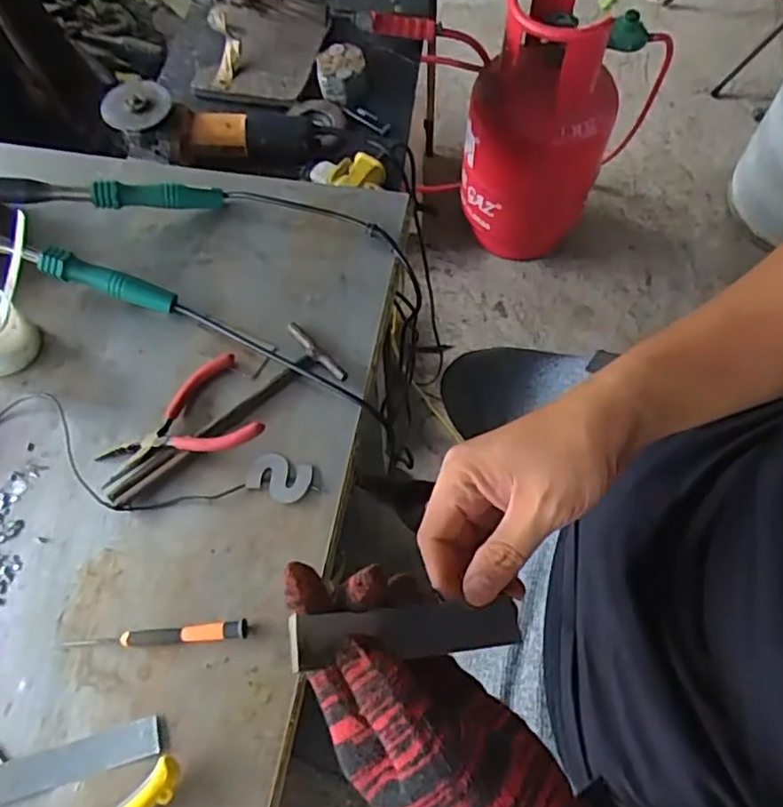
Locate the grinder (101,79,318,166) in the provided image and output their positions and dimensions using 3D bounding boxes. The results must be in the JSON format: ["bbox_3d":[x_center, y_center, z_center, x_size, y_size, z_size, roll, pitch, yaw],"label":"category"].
[{"bbox_3d":[-0.246,-0.389,0.890,0.279,0.084,0.072,1,65,1],"label":"grinder"}]

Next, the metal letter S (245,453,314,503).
[{"bbox_3d":[-0.096,0.063,0.547,0.054,0.004,0.037,17,65,10],"label":"metal letter S"}]

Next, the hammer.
[{"bbox_3d":[-0.148,0.017,0.568,0.221,0.013,0.071,-40,69,-16],"label":"hammer"}]

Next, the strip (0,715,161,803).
[{"bbox_3d":[-0.240,0.259,0.459,0.142,0.008,0.025,-15,64,-6],"label":"strip"}]

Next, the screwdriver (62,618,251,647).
[{"bbox_3d":[-0.181,0.180,0.492,0.139,0.009,0.014,-6,64,-1],"label":"screwdriver"}]

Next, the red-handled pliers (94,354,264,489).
[{"bbox_3d":[-0.190,0.012,0.562,0.138,0.029,0.095,-17,64,-7],"label":"red-handled pliers"}]

